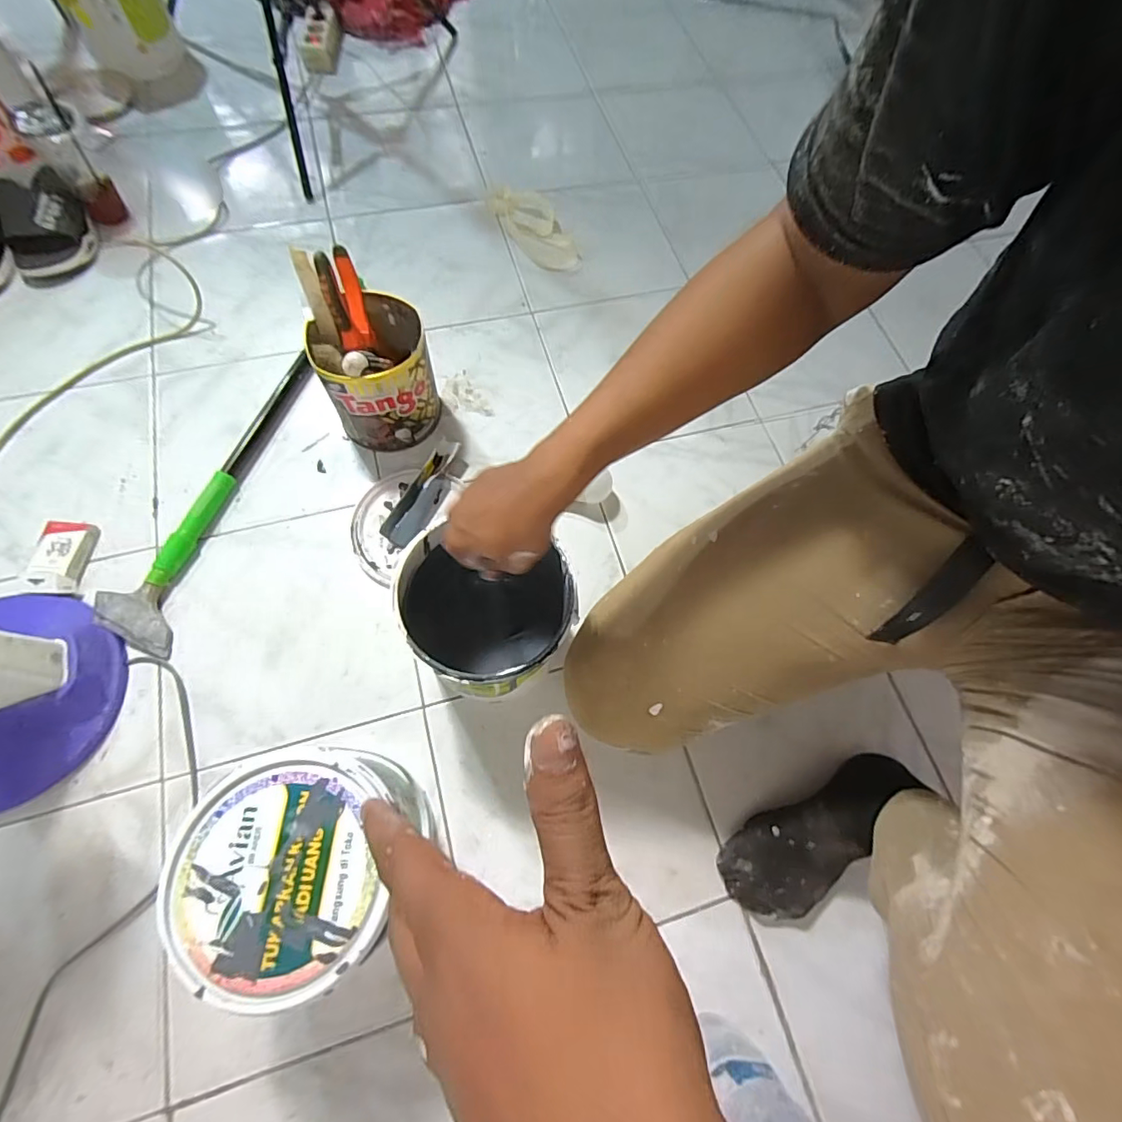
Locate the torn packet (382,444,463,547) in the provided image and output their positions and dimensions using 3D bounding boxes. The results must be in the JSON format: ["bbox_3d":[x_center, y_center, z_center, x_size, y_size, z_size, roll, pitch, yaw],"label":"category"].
[{"bbox_3d":[-0.193,-0.097,0.747,0.040,0.031,0.162,26,67,9],"label":"torn packet"}]

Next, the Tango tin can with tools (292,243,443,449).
[{"bbox_3d":[-0.261,-0.281,0.725,0.147,0.227,0.170,-24,71,-13],"label":"Tango tin can with tools"}]

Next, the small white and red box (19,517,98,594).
[{"bbox_3d":[-0.662,-0.007,0.693,0.064,0.023,0.101,3,65,-1],"label":"small white and red box"}]

